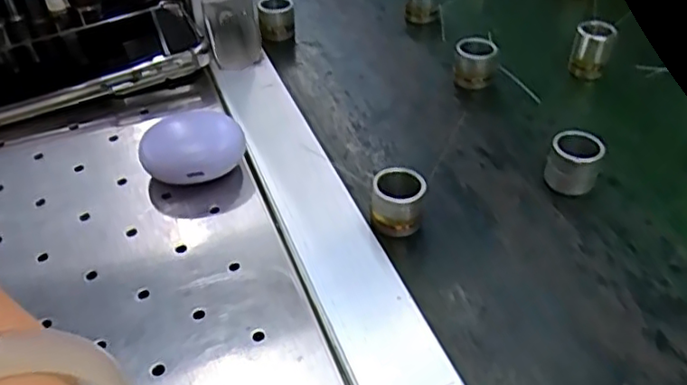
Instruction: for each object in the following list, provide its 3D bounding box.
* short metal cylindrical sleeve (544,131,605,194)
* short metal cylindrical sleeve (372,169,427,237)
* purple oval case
[{"bbox_3d":[0.117,-0.015,0.318,0.024,0.026,0.020,18,44,20],"label":"short metal cylindrical sleeve"},{"bbox_3d":[0.026,0.002,0.297,0.023,0.023,0.023,0,41,0],"label":"short metal cylindrical sleeve"},{"bbox_3d":[-0.076,-0.021,0.323,0.050,0.026,0.035,-28,48,-28],"label":"purple oval case"}]

